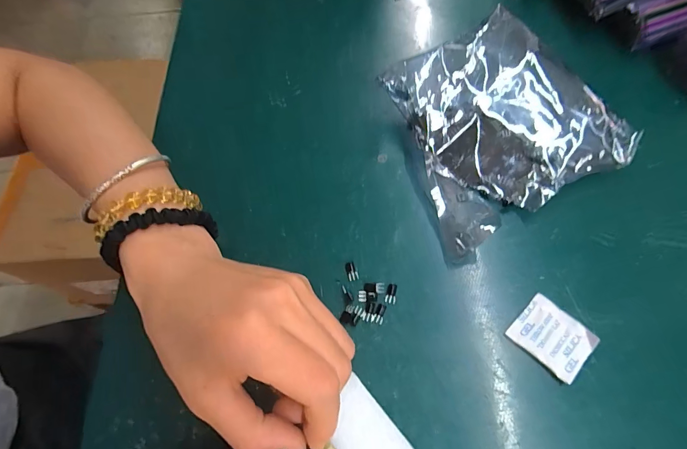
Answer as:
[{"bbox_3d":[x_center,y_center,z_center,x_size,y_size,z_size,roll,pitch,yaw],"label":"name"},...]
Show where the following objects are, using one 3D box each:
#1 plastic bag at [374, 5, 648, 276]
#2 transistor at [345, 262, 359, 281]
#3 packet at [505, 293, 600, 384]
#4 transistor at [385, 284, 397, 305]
[{"bbox_3d":[0.116,-0.078,0.268,0.162,0.046,0.144,-22,64,-9],"label":"plastic bag"},{"bbox_3d":[0.005,0.030,0.241,0.006,0.004,0.012,-16,63,-6],"label":"transistor"},{"bbox_3d":[0.122,0.065,0.217,0.035,0.005,0.040,-41,69,-18],"label":"packet"},{"bbox_3d":[0.031,0.043,0.233,0.007,0.004,0.012,14,64,9],"label":"transistor"}]

